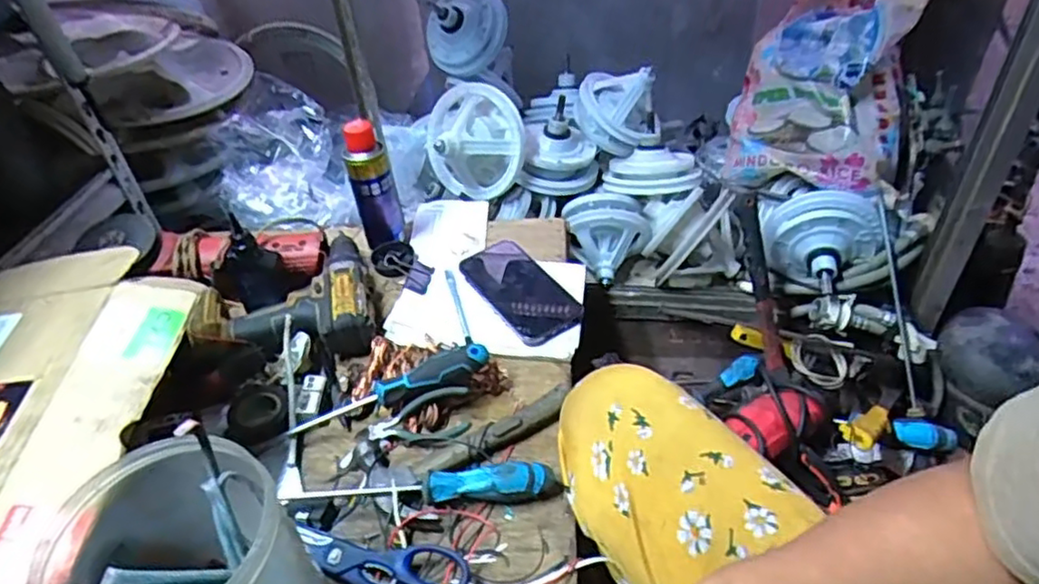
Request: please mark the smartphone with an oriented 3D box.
[{"bbox_3d":[-0.004,-0.007,0.759,0.077,0.016,0.167,-35,51,-13],"label":"smartphone"}]

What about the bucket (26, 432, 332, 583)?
[{"bbox_3d":[-0.209,0.199,0.441,0.129,0.173,0.136,-3,41,2],"label":"bucket"}]

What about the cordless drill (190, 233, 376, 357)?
[{"bbox_3d":[-0.261,0.003,0.752,0.184,0.060,0.188,-11,41,-7],"label":"cordless drill"}]

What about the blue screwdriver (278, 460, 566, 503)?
[{"bbox_3d":[-0.088,0.171,0.573,0.245,0.032,0.027,-3,41,2],"label":"blue screwdriver"}]

